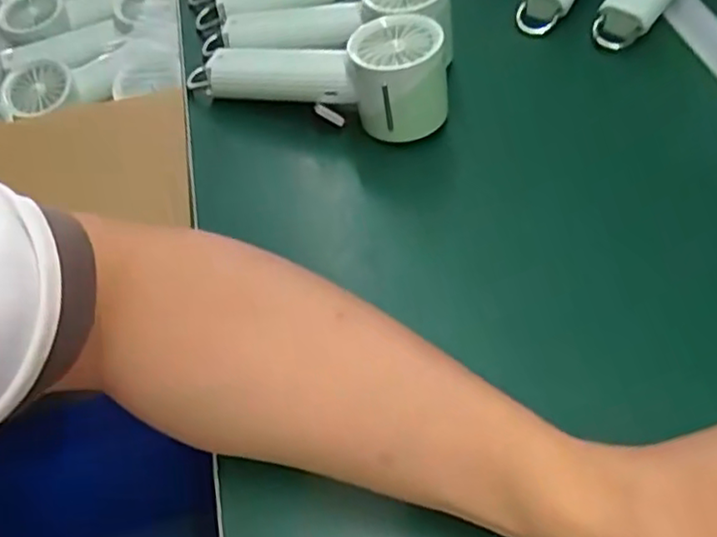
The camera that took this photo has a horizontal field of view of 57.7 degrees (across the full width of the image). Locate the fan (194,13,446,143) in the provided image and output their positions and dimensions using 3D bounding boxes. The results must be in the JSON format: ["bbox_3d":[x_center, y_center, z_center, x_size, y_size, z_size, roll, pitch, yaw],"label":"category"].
[{"bbox_3d":[-0.031,-0.138,0.454,0.193,0.066,0.059,14,55,13],"label":"fan"}]

